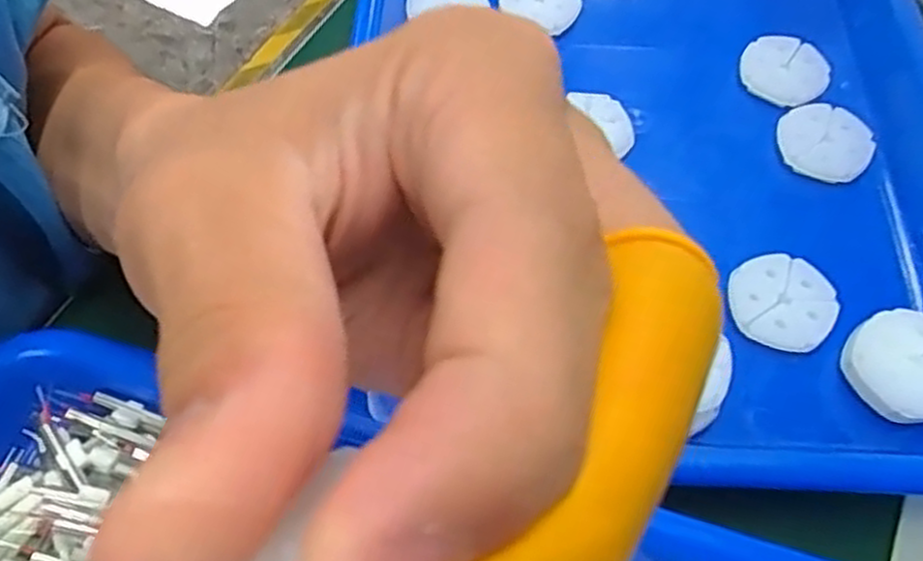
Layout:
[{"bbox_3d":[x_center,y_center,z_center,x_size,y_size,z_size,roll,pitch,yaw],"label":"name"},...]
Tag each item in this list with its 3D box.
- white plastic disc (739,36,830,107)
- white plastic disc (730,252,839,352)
[{"bbox_3d":[0.144,-0.094,0.332,0.030,0.005,0.037,-45,68,-1],"label":"white plastic disc"},{"bbox_3d":[0.117,0.008,0.270,0.037,0.007,0.034,11,60,6],"label":"white plastic disc"}]

